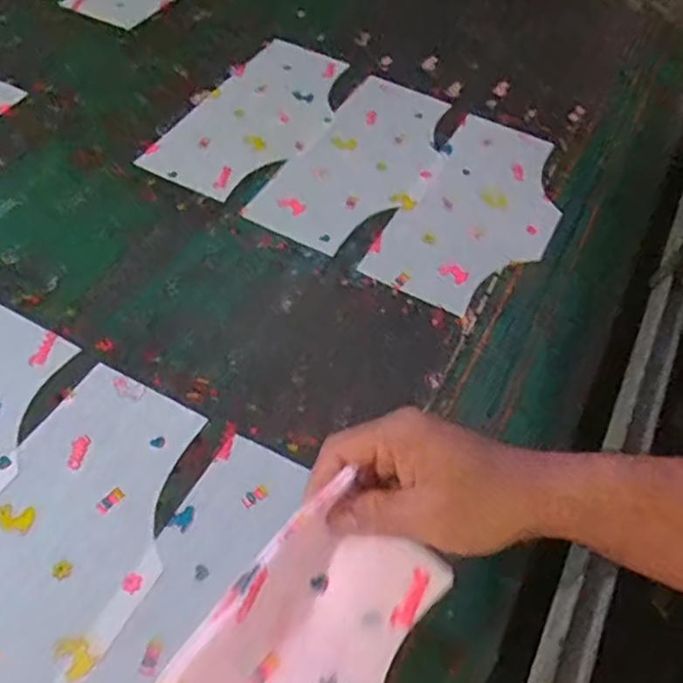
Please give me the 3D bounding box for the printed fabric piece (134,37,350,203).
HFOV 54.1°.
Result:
[{"bbox_3d":[-0.098,-0.273,0.790,0.148,0.006,0.296,25,55,14],"label":"printed fabric piece"}]

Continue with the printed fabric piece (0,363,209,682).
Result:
[{"bbox_3d":[-0.211,0.154,0.466,0.148,0.005,0.298,25,55,14],"label":"printed fabric piece"}]

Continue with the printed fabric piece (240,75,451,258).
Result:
[{"bbox_3d":[0.029,-0.205,0.754,0.143,0.007,0.297,26,55,14],"label":"printed fabric piece"}]

